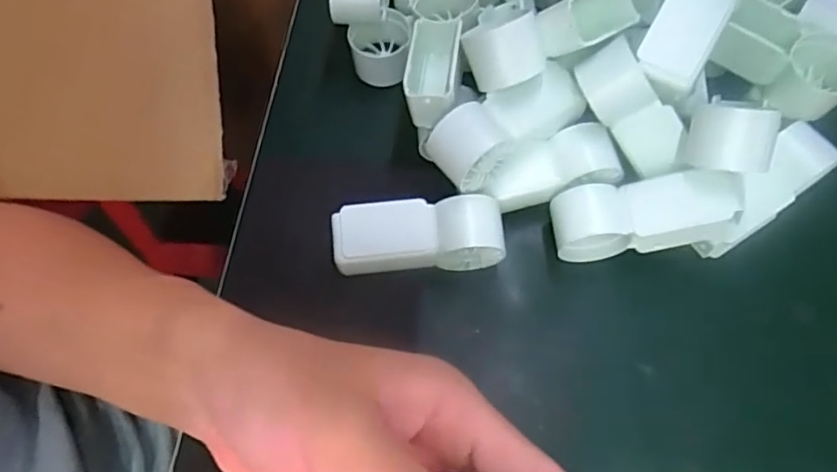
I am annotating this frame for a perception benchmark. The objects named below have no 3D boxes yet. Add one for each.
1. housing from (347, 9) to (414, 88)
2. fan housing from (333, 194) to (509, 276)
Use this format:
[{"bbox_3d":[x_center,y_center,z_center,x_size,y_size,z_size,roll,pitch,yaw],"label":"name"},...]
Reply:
[{"bbox_3d":[-0.025,-0.125,0.389,0.040,0.031,0.037,3,67,3],"label":"housing"},{"bbox_3d":[0.000,0.003,0.333,0.092,0.043,0.034,-6,67,0],"label":"fan housing"}]

